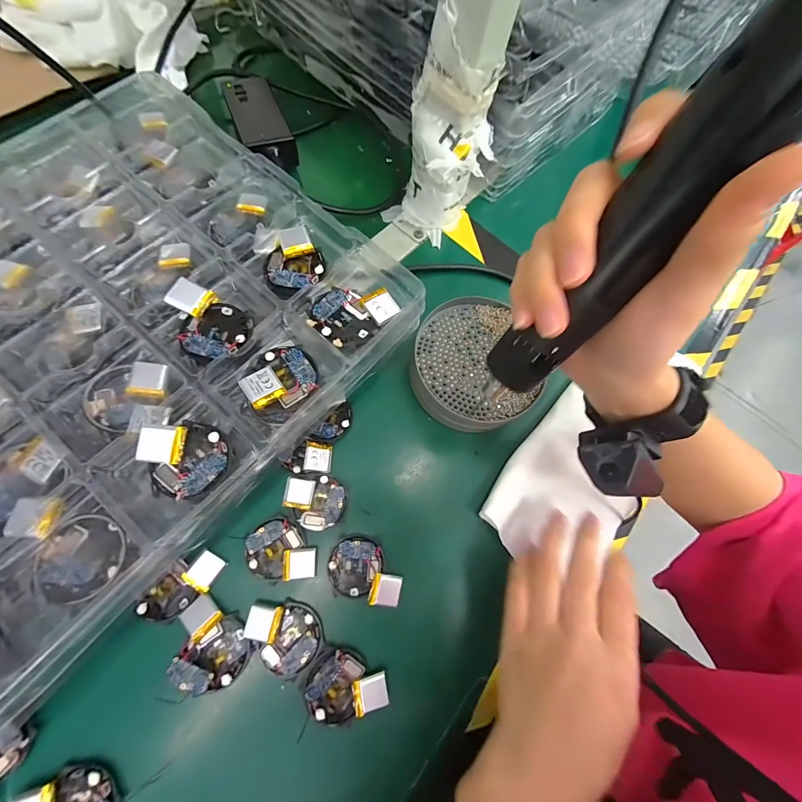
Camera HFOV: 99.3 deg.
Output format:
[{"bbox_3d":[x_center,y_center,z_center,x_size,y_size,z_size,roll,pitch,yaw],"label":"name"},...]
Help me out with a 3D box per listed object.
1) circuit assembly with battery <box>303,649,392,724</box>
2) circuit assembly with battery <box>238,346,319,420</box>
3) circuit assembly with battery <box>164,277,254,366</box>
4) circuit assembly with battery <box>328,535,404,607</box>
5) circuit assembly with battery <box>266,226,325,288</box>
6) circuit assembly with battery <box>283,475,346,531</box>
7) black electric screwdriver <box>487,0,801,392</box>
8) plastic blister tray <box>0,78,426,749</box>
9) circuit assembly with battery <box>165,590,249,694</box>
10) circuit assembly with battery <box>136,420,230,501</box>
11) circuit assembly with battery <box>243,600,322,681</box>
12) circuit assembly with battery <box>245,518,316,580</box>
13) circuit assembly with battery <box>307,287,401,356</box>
[{"bbox_3d":[-0.037,0.193,0.232,0.050,0.014,0.040,-16,74,-11],"label":"circuit assembly with battery"},{"bbox_3d":[-0.077,-0.014,0.218,0.038,0.015,0.047,42,73,9],"label":"circuit assembly with battery"},{"bbox_3d":[-0.126,-0.051,0.221,0.043,0.020,0.053,-42,80,-17],"label":"circuit assembly with battery"},{"bbox_3d":[-0.026,0.126,0.255,0.055,0.010,0.041,13,71,-1],"label":"circuit assembly with battery"},{"bbox_3d":[-0.077,-0.101,0.244,0.038,0.008,0.048,-18,74,-11],"label":"circuit assembly with battery"},{"bbox_3d":[-0.067,0.080,0.267,0.044,0.012,0.039,-2,72,-6],"label":"circuit assembly with battery"},{"bbox_3d":[0.101,-0.073,0.129,0.037,0.192,0.028,43,43,11],"label":"black electric screwdriver"},{"bbox_3d":[-0.244,-0.013,0.209,0.323,0.053,0.476,41,72,8],"label":"plastic blister tray"},{"bbox_3d":[-0.130,0.166,0.228,0.052,0.015,0.040,36,72,7],"label":"circuit assembly with battery"},{"bbox_3d":[-0.125,0.033,0.196,0.042,0.011,0.044,2,71,-5],"label":"circuit assembly with battery"},{"bbox_3d":[-0.081,0.161,0.236,0.041,0.009,0.050,-34,78,-15],"label":"circuit assembly with battery"},{"bbox_3d":[-0.088,0.110,0.252,0.049,0.008,0.041,-2,72,-6],"label":"circuit assembly with battery"},{"bbox_3d":[-0.033,-0.062,0.236,0.042,0.011,0.054,43,73,9],"label":"circuit assembly with battery"}]

